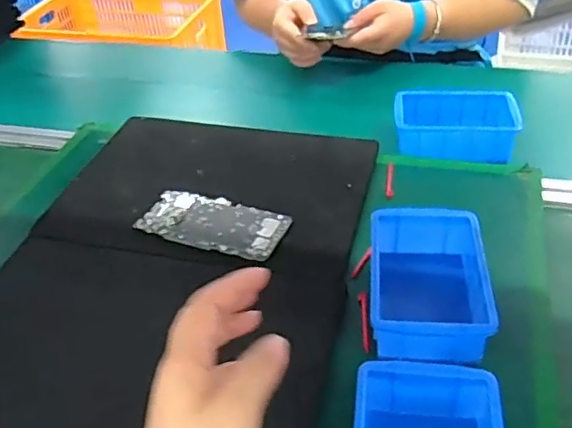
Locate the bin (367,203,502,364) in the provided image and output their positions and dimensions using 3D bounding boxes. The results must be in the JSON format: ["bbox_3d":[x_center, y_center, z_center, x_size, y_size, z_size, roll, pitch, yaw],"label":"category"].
[{"bbox_3d":[0.128,0.065,0.541,0.098,0.053,0.152,2,40,6],"label":"bin"}]

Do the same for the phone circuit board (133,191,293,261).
[{"bbox_3d":[-0.076,0.010,0.645,0.154,0.011,0.077,13,43,19],"label":"phone circuit board"}]

